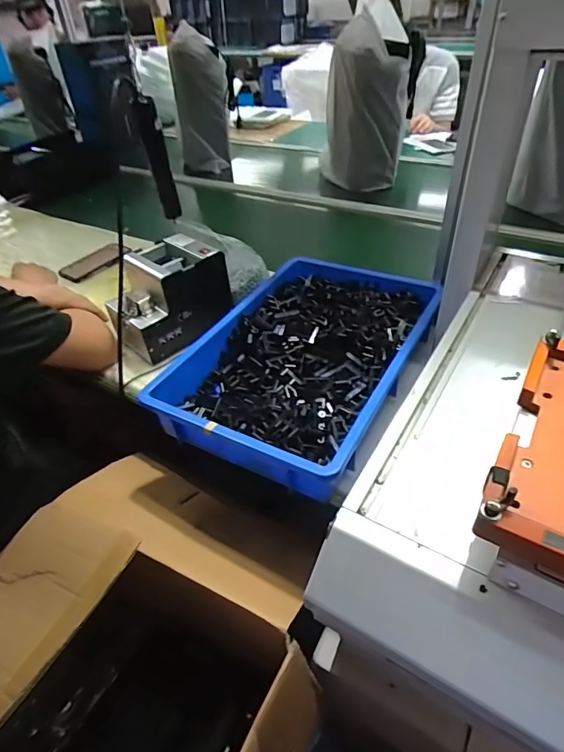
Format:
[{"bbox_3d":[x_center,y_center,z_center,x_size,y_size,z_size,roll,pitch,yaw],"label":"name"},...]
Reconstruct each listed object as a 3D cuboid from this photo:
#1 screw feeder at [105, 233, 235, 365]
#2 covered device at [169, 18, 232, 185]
[{"bbox_3d":[-0.204,-0.147,0.816,0.191,0.140,0.145,-30,47,-26],"label":"screw feeder"},{"bbox_3d":[-0.280,-0.935,1.590,0.171,0.450,0.259,-11,42,-8],"label":"covered device"}]

